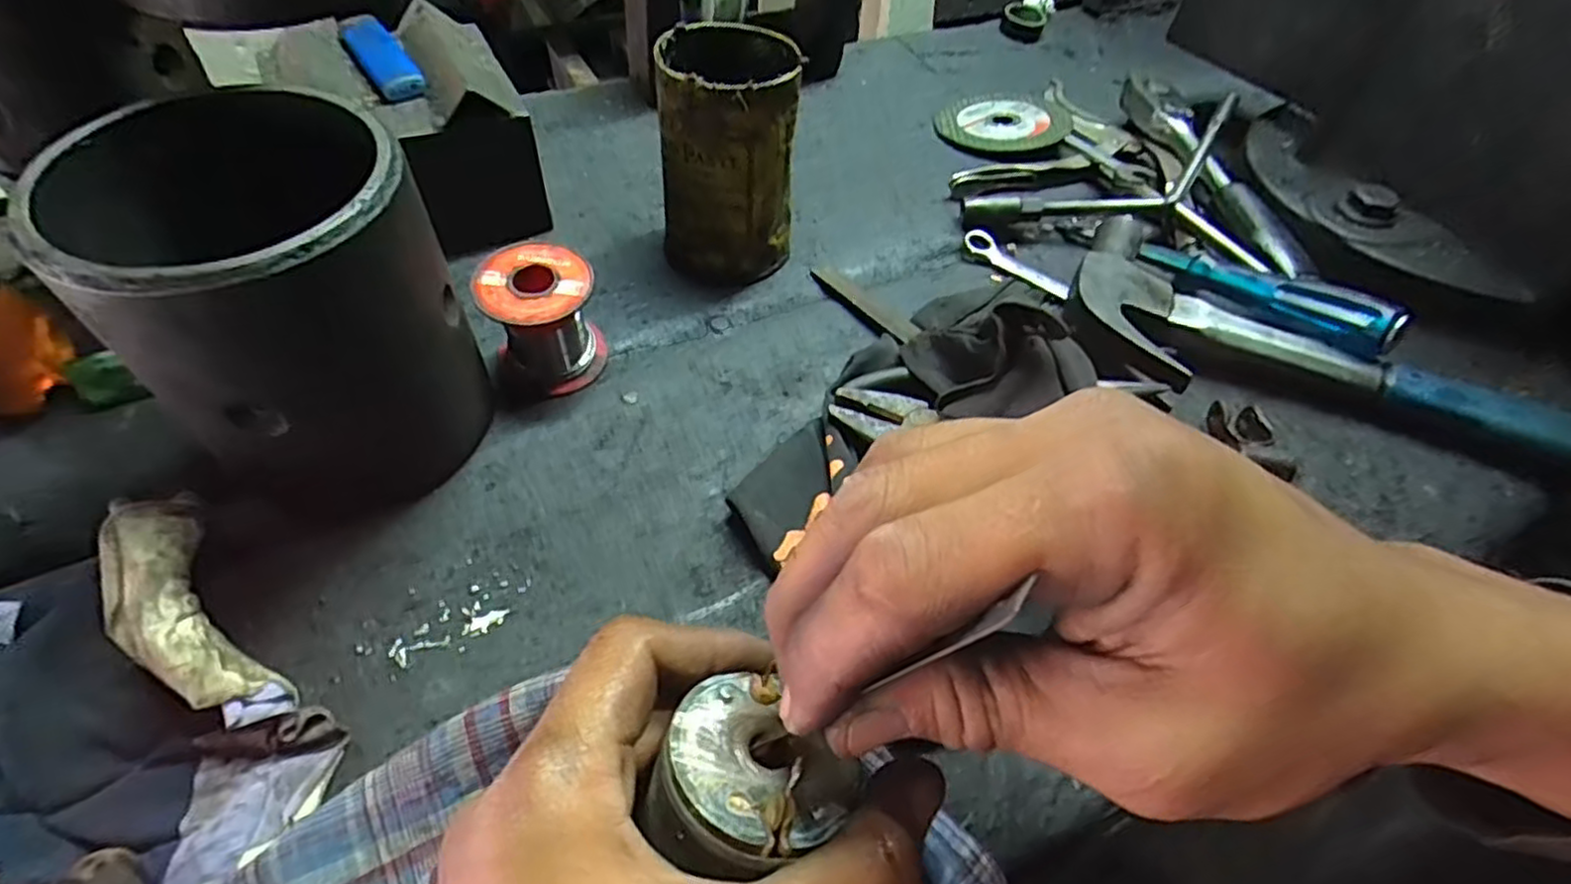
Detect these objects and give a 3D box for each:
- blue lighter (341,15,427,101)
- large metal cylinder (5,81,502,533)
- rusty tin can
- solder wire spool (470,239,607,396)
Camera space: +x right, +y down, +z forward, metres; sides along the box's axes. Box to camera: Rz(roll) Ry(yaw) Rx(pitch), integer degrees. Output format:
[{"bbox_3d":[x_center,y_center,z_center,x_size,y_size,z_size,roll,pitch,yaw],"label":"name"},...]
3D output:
[{"bbox_3d":[-0.218,-0.209,0.383,0.023,0.013,0.074,-28,58,-24],"label":"blue lighter"},{"bbox_3d":[-0.189,-0.045,0.282,0.105,0.137,0.104,-32,61,-26],"label":"large metal cylinder"},{"bbox_3d":[-0.031,-0.154,0.391,0.071,0.117,0.069,3,52,-3],"label":"rusty tin can"},{"bbox_3d":[-0.117,-0.059,0.346,0.051,0.057,0.049,3,52,-3],"label":"solder wire spool"}]

